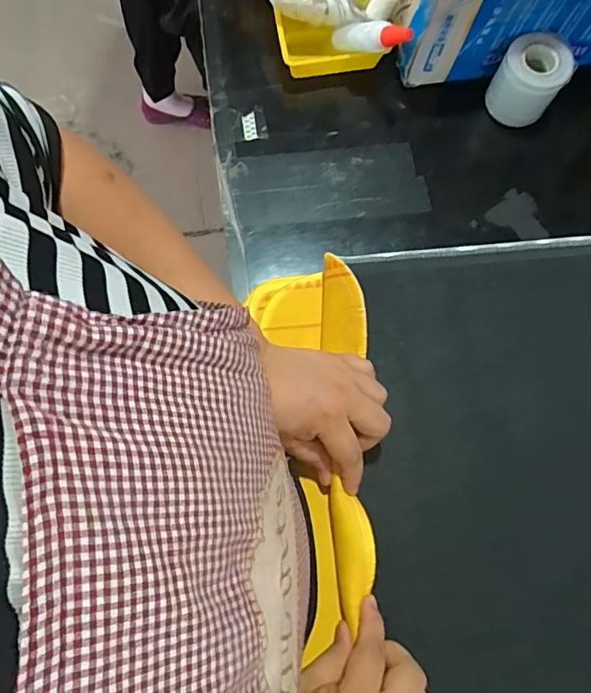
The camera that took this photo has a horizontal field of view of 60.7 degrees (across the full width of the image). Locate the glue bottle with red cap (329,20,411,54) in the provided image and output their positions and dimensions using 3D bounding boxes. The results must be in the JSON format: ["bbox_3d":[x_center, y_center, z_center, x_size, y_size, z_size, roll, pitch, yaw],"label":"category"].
[{"bbox_3d":[0.078,-0.314,0.516,0.028,0.025,0.110,-41,42,-11],"label":"glue bottle with red cap"}]

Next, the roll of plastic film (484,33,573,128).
[{"bbox_3d":[0.247,-0.280,0.543,0.065,0.075,0.071,0,75,-1],"label":"roll of plastic film"}]

